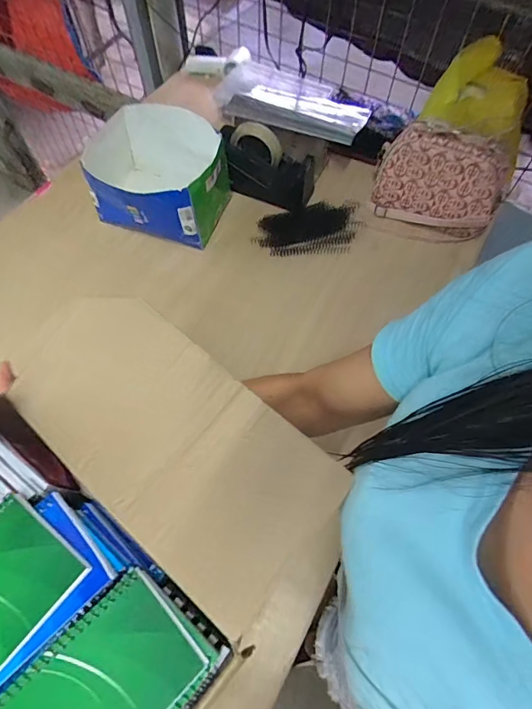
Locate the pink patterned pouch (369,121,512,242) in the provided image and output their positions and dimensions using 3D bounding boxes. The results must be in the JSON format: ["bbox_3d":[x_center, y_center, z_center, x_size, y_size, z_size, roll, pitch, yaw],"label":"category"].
[{"bbox_3d":[0.327,-0.329,0.815,0.235,0.138,0.112,27,66,11],"label":"pink patterned pouch"}]

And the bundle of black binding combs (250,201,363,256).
[{"bbox_3d":[0.079,-0.249,0.844,0.204,0.048,0.119,-7,64,-5],"label":"bundle of black binding combs"}]

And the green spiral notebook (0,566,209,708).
[{"bbox_3d":[-0.113,0.220,0.276,0.087,0.008,0.132,42,70,17],"label":"green spiral notebook"}]

